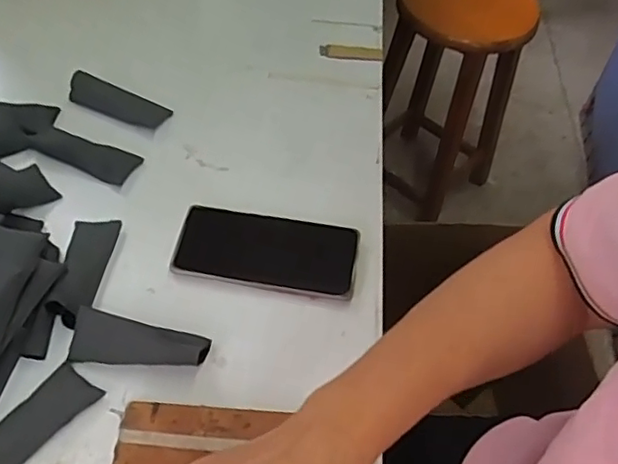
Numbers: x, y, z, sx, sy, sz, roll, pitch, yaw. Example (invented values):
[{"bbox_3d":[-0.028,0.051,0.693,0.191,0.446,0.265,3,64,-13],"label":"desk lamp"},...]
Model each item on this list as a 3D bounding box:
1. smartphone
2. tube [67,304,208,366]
[{"bbox_3d":[-0.037,0.016,0.538,0.159,0.011,0.075,9,54,3],"label":"smartphone"},{"bbox_3d":[-0.134,0.086,0.474,0.104,0.016,0.038,5,54,-1],"label":"tube"}]

